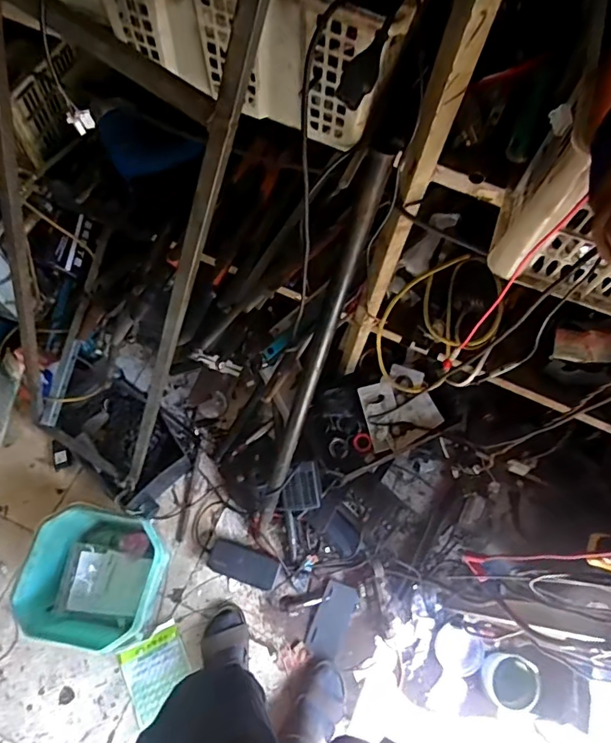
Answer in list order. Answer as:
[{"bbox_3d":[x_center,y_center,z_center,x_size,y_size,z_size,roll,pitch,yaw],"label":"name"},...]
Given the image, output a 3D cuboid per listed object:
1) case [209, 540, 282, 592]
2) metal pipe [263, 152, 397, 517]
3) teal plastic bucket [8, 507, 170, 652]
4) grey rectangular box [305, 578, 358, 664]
[{"bbox_3d":[-0.157,0.497,1.292,0.178,0.026,0.081,18,68,4],"label":"case"},{"bbox_3d":[-0.003,0.043,0.908,0.032,0.888,0.028,23,46,6],"label":"metal pipe"},{"bbox_3d":[-0.483,0.492,1.177,0.286,0.215,0.308,13,68,2],"label":"teal plastic bucket"},{"bbox_3d":[0.069,0.624,1.261,0.085,0.012,0.172,23,69,6],"label":"grey rectangular box"}]

